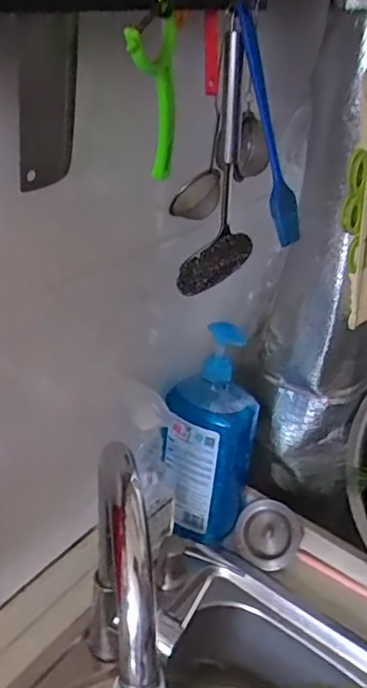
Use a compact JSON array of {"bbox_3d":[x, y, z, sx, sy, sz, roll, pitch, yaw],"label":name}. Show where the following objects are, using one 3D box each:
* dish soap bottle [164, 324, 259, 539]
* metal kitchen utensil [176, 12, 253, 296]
[{"bbox_3d":[0.032,0.117,0.707,0.103,0.278,0.081,10,33,10],"label":"dish soap bottle"},{"bbox_3d":[0.040,-0.160,0.539,0.047,0.237,0.058,23,37,28],"label":"metal kitchen utensil"}]

